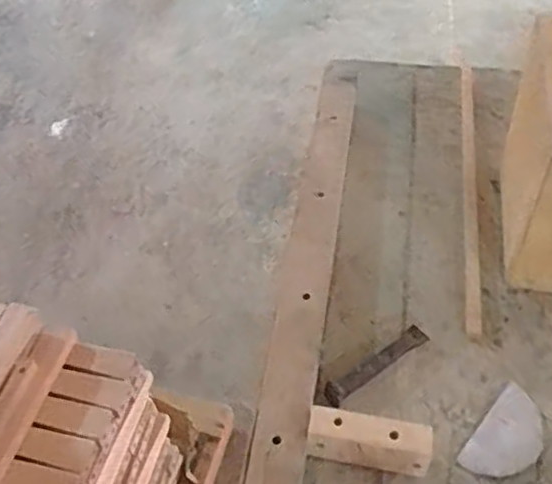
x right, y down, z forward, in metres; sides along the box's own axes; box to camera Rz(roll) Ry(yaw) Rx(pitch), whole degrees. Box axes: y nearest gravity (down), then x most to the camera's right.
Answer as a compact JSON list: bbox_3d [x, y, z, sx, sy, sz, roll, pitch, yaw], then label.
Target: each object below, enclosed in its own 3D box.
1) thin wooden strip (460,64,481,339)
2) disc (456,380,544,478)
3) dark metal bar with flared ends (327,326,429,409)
[{"bbox_3d":[0.275,-0.092,0.887,0.020,0.014,0.534,7,51,8],"label":"thin wooden strip"},{"bbox_3d":[0.243,0.203,0.642,0.060,0.013,0.103,35,59,23],"label":"disc"},{"bbox_3d":[0.113,0.135,0.687,0.142,0.013,0.023,-30,59,-23],"label":"dark metal bar with flared ends"}]

